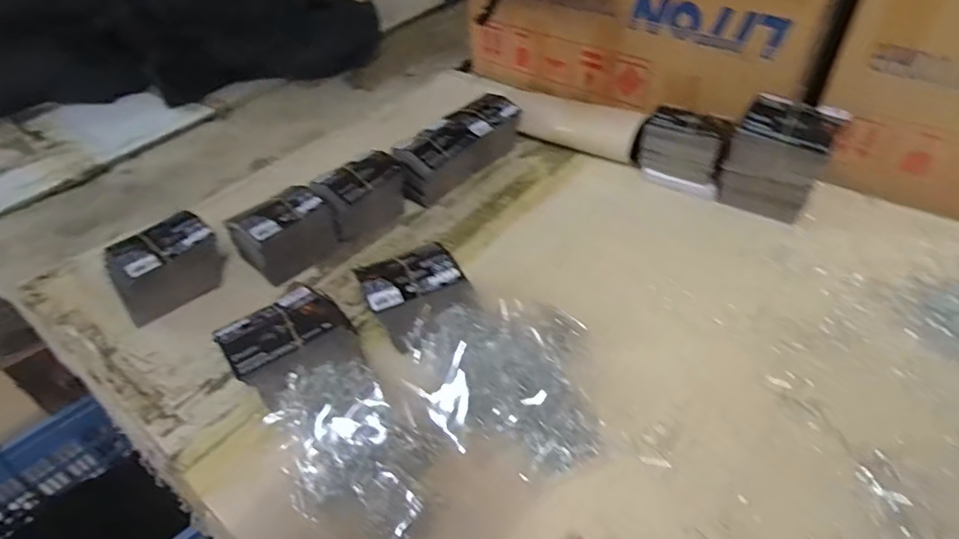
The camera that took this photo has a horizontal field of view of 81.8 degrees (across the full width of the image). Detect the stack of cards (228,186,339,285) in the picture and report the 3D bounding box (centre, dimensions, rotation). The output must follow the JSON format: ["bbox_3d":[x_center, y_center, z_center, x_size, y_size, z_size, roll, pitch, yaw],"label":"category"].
[{"bbox_3d":[-0.236,-0.043,0.673,0.108,0.082,0.069,-34,52,-27],"label":"stack of cards"}]

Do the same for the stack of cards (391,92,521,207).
[{"bbox_3d":[-0.030,-0.176,0.800,0.067,0.078,0.229,32,54,31],"label":"stack of cards"}]

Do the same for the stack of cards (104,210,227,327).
[{"bbox_3d":[-0.362,-0.003,0.641,0.116,0.079,0.060,-36,52,-28],"label":"stack of cards"}]

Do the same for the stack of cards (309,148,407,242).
[{"bbox_3d":[-0.151,-0.094,0.726,0.110,0.079,0.059,-31,50,-25],"label":"stack of cards"}]

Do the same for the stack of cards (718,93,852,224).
[{"bbox_3d":[0.360,-0.128,0.678,0.111,0.137,0.051,21,50,23],"label":"stack of cards"}]

